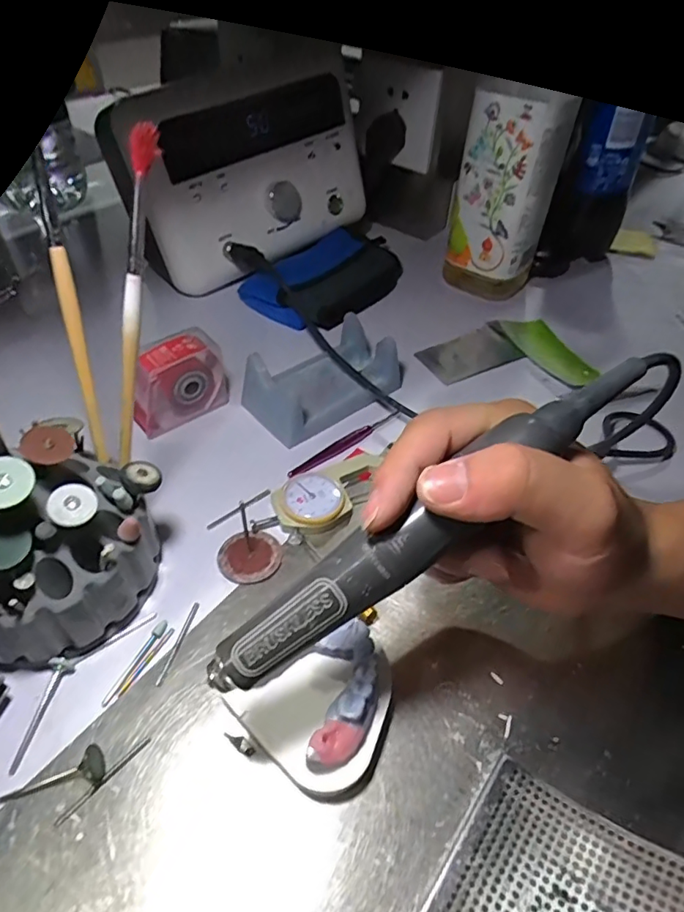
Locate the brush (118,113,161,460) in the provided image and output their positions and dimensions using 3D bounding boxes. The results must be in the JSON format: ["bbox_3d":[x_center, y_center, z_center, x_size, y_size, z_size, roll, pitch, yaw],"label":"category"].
[{"bbox_3d":[-0.090,-0.059,0.234,0.008,0.148,0.007,35,35,27],"label":"brush"}]

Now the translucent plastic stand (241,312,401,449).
[{"bbox_3d":[-0.013,-0.058,0.391,0.110,0.037,0.067,-27,53,-25],"label":"translucent plastic stand"}]

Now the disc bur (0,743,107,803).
[{"bbox_3d":[-0.119,0.133,0.227,0.041,0.012,0.016,-21,49,-1],"label":"disc bur"}]

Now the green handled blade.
[{"bbox_3d":[0.129,-0.086,0.442,0.133,0.016,0.080,-1,47,-3],"label":"green handled blade"}]

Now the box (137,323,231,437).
[{"bbox_3d":[-0.112,-0.051,0.370,0.065,0.054,0.028,-26,53,-24],"label":"box"}]

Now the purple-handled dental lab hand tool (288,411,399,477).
[{"bbox_3d":[0.003,-0.009,0.364,0.092,0.005,0.008,-31,55,-27],"label":"purple-handled dental lab hand tool"}]

